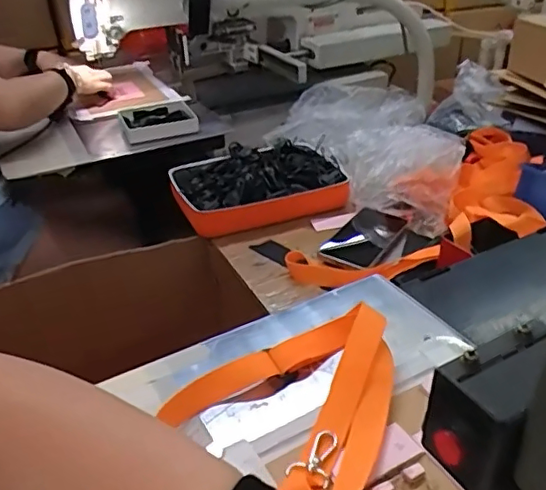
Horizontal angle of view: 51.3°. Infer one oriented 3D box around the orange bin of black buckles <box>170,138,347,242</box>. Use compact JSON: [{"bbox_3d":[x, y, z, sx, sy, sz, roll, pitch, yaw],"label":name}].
[{"bbox_3d":[-0.028,-0.105,0.913,0.263,0.060,0.183,-13,34,-16],"label":"orange bin of black buckles"}]

